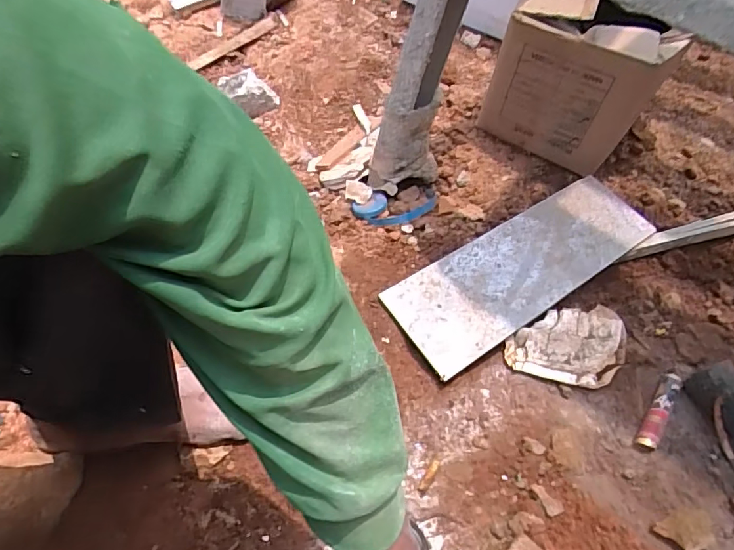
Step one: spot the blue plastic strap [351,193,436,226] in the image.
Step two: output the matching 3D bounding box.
[{"bbox_3d":[0.044,-0.100,0.775,0.131,0.015,0.057,-5,55,-3],"label":"blue plastic strap"}]

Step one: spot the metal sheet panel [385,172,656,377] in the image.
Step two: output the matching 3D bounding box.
[{"bbox_3d":[0.228,-0.013,0.739,0.409,0.012,0.146,-28,63,-17],"label":"metal sheet panel"}]

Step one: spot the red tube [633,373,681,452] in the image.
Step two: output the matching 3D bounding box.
[{"bbox_3d":[0.375,0.175,0.658,0.025,0.020,0.113,28,60,19],"label":"red tube"}]

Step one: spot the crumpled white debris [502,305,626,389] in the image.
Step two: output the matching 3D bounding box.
[{"bbox_3d":[0.271,0.098,0.691,0.164,0.025,0.101,-4,55,-2],"label":"crumpled white debris"}]

